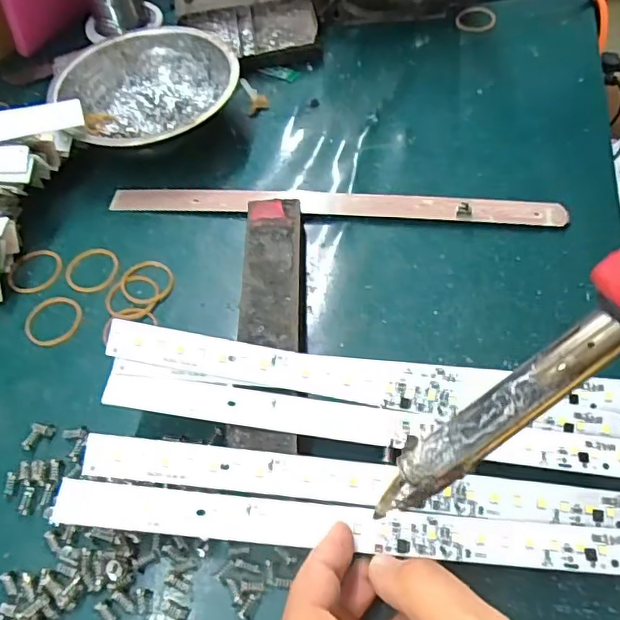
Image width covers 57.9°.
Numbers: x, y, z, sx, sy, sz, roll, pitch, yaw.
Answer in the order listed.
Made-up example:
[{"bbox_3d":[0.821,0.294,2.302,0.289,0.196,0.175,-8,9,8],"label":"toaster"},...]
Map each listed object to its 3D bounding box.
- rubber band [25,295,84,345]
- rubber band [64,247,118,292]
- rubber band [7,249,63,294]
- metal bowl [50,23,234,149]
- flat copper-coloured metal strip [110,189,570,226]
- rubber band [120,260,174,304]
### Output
[{"bbox_3d":[-0.148,0.006,0.323,0.032,0.004,0.033,-2,57,3],"label":"rubber band"},{"bbox_3d":[-0.133,-0.026,0.343,0.032,0.004,0.034,-2,57,3],"label":"rubber band"},{"bbox_3d":[-0.169,-0.024,0.345,0.034,0.004,0.032,-2,57,3],"label":"rubber band"},{"bbox_3d":[-0.113,-0.152,0.403,0.121,0.039,0.128,-2,57,3],"label":"metal bowl"},{"bbox_3d":[0.010,-0.067,0.352,0.283,0.008,0.017,4,57,7],"label":"flat copper-coloured metal strip"},{"bbox_3d":[-0.097,-0.017,0.334,0.032,0.004,0.033,-2,57,3],"label":"rubber band"}]

